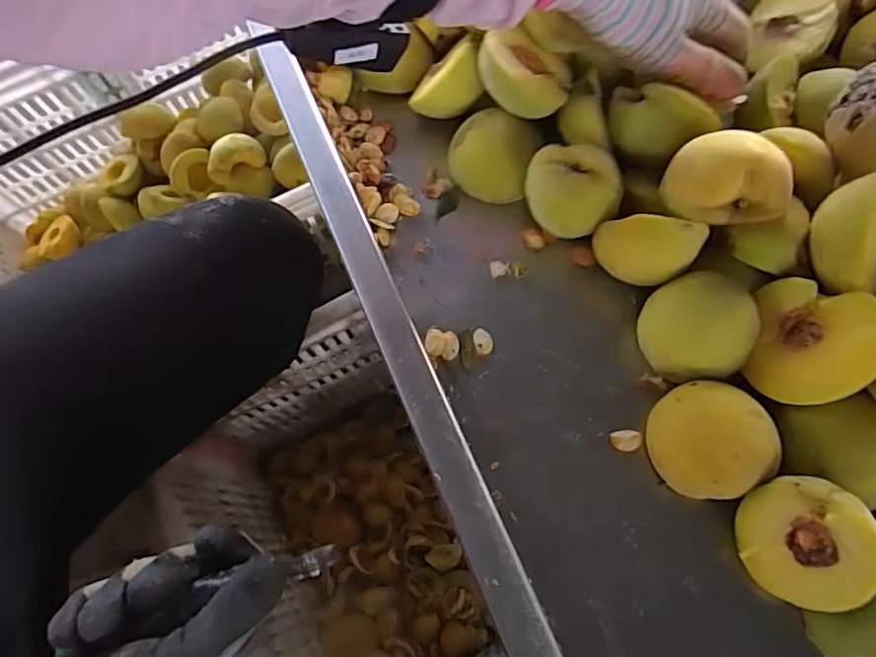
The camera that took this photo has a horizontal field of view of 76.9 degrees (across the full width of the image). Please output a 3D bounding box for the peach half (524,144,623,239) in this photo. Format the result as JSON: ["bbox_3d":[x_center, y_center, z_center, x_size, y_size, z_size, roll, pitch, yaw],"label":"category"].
[{"bbox_3d":[0.083,-0.084,0.344,0.056,0.042,0.039,17,68,10],"label":"peach half"}]

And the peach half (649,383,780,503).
[{"bbox_3d":[0.145,0.061,0.298,0.061,0.017,0.060,-18,71,32],"label":"peach half"}]

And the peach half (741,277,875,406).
[{"bbox_3d":[0.210,0.009,0.306,0.065,0.033,0.066,-4,75,44],"label":"peach half"}]

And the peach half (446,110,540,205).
[{"bbox_3d":[0.038,-0.121,0.384,0.059,0.056,0.034,21,29,11],"label":"peach half"}]

